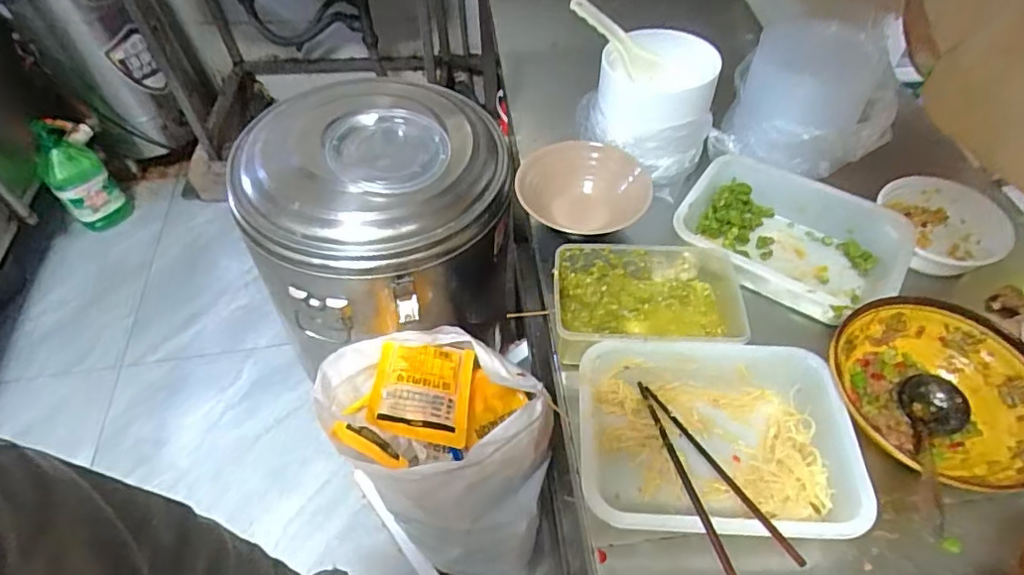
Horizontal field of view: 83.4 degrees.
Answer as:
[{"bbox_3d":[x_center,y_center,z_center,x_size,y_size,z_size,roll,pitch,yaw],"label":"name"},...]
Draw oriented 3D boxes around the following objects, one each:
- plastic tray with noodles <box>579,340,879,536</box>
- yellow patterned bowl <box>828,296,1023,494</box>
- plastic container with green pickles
[{"bbox_3d":[0.213,0.165,0.621,0.281,0.072,0.206,1,52,2],"label":"plastic tray with noodles"},{"bbox_3d":[0.467,0.123,0.636,0.207,0.074,0.217,0,52,1],"label":"yellow patterned bowl"},{"bbox_3d":[0.173,0.026,0.733,0.242,0.078,0.156,0,52,1],"label":"plastic container with green pickles"}]

